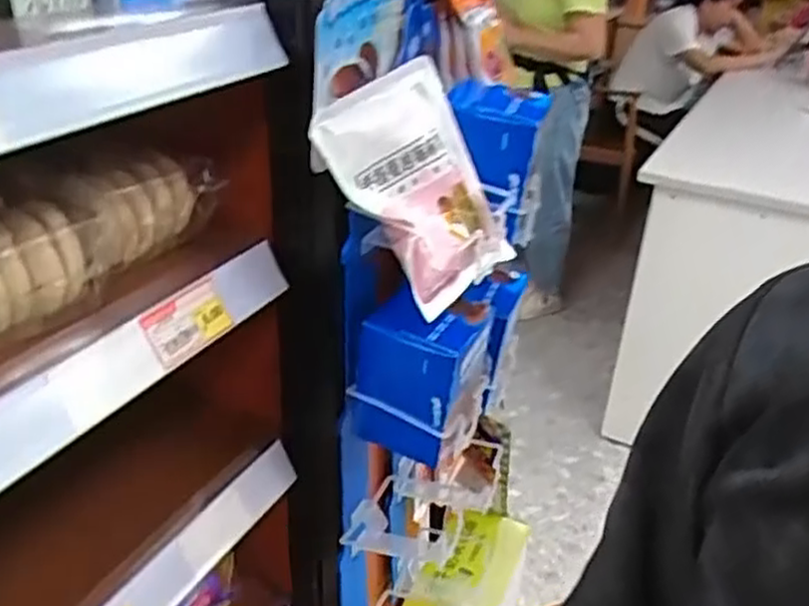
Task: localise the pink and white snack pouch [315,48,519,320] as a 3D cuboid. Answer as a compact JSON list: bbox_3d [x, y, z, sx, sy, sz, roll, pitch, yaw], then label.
[{"bbox_3d":[0.017,-0.089,0.566,0.028,0.161,0.147,-22,15,47],"label":"pink and white snack pouch"}]

